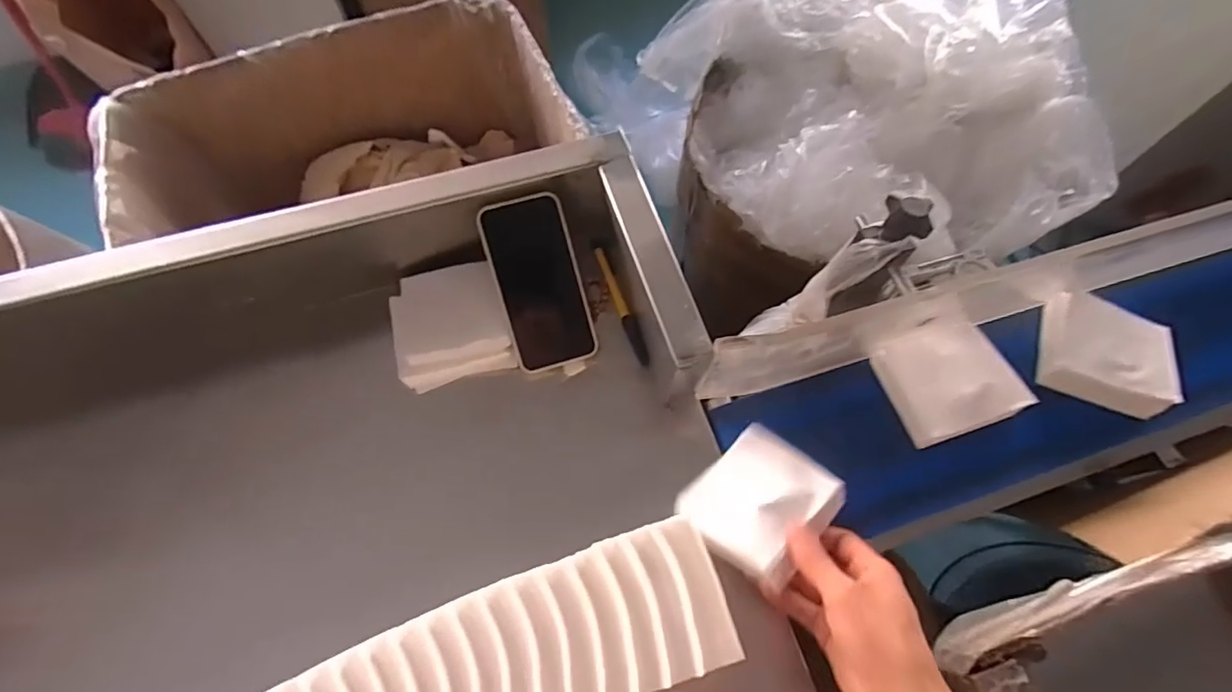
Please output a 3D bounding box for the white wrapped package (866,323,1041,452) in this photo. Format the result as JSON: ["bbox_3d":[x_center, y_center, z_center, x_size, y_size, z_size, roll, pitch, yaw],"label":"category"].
[{"bbox_3d":[0.297,0.030,0.496,0.098,0.037,0.096,-17,69,-9],"label":"white wrapped package"}]

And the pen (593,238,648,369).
[{"bbox_3d":[0.004,-0.045,0.542,0.012,0.016,0.138,-18,69,-9],"label":"pen"}]

